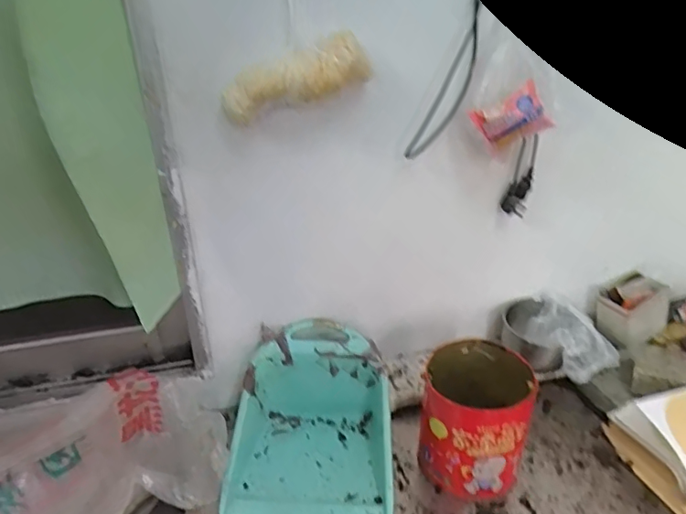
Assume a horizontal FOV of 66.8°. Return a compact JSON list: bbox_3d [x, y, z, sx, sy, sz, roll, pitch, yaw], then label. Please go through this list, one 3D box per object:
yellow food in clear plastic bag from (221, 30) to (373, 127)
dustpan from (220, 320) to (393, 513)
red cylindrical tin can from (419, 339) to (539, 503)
[{"bbox_3d":[-0.064,-0.244,0.711,0.209,0.075,0.082,-20,31,-5],"label":"yellow food in clear plastic bag"},{"bbox_3d":[-0.050,0.266,0.841,0.250,0.163,0.273,0,29,4],"label":"dustpan"},{"bbox_3d":[0.208,0.256,0.820,0.150,0.179,0.167,13,32,25],"label":"red cylindrical tin can"}]

